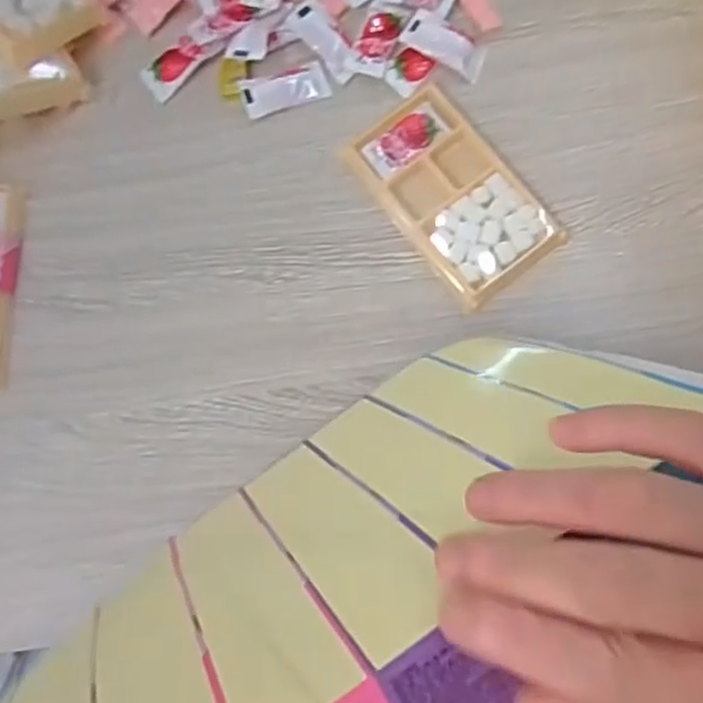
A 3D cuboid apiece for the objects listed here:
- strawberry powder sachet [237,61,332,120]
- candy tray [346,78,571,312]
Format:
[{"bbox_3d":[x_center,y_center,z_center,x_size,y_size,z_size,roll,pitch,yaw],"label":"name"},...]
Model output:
[{"bbox_3d":[-0.044,-0.172,0.451,0.057,0.007,0.025,-18,80,-1],"label":"strawberry powder sachet"},{"bbox_3d":[0.062,-0.097,0.429,0.075,0.016,0.133,-38,81,-4],"label":"candy tray"}]

